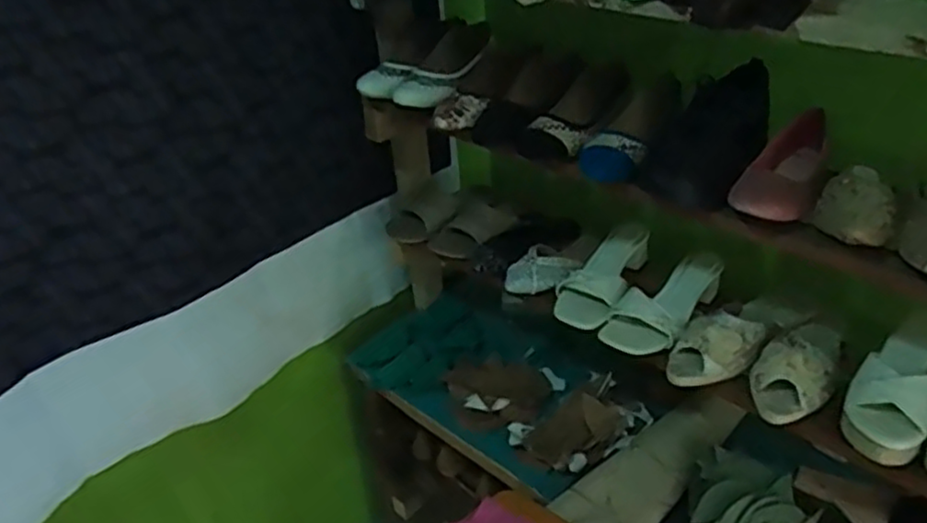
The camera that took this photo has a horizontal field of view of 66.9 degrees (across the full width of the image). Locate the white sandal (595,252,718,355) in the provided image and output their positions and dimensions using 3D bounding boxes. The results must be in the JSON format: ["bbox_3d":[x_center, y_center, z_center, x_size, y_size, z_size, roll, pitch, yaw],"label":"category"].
[{"bbox_3d":[0.297,0.069,1.003,0.208,0.067,0.092,-35,42,-20],"label":"white sandal"}]

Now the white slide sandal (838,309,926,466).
[{"bbox_3d":[0.511,0.142,0.831,0.083,0.060,0.211,18,39,31],"label":"white slide sandal"}]

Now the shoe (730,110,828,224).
[{"bbox_3d":[0.372,-0.111,0.808,0.074,0.059,0.214,17,38,30],"label":"shoe"}]

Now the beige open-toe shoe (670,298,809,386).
[{"bbox_3d":[0.369,0.090,0.941,0.239,0.057,0.087,-23,37,-27],"label":"beige open-toe shoe"}]

